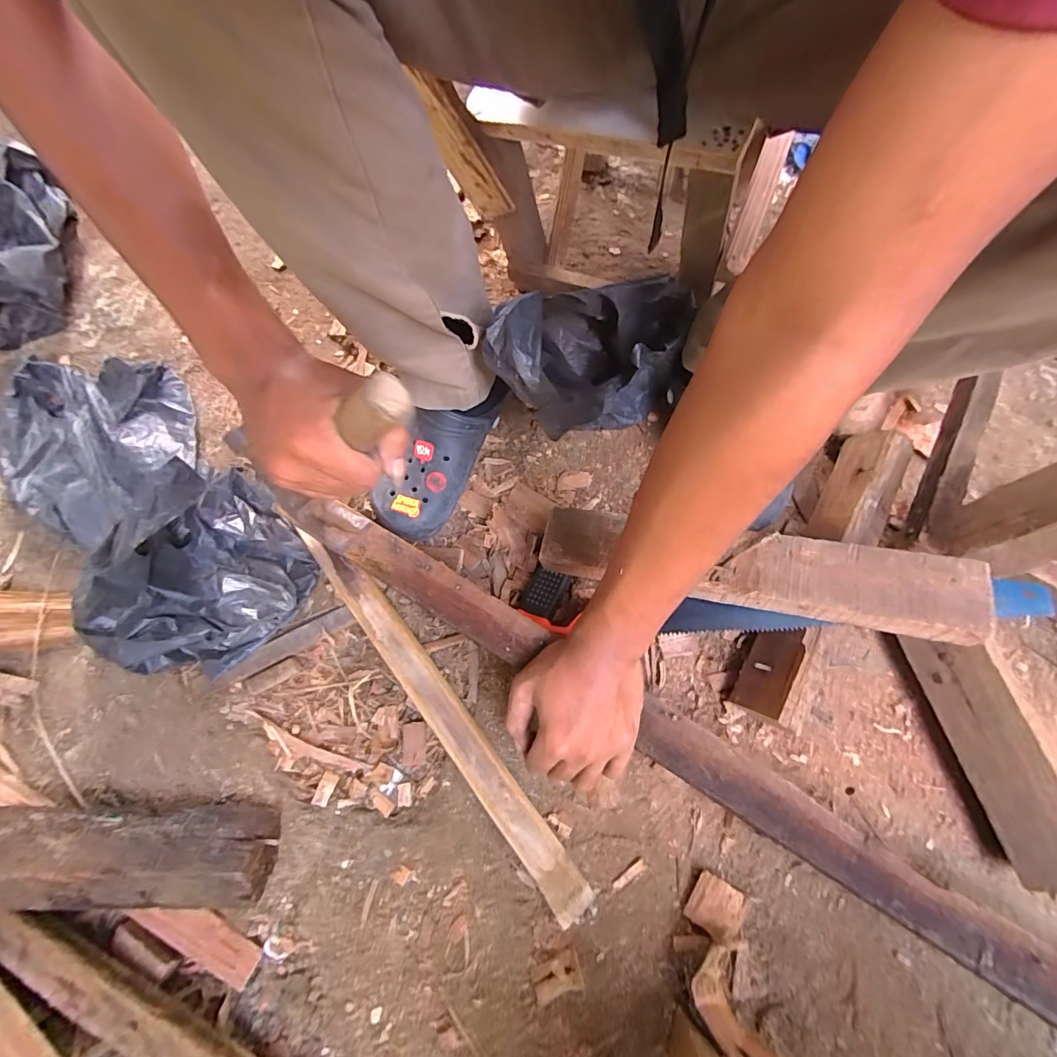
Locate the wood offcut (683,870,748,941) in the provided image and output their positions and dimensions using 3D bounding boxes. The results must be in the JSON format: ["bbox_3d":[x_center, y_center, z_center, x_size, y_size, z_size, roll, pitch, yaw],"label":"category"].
[{"bbox_3d":[0.155,0.312,0.380,0.041,0.012,0.039,29,74,11],"label":"wood offcut"}]

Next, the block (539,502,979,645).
[{"bbox_3d":[0.184,0.033,0.410,0.344,0.030,0.064,9,71,18],"label":"block"}]

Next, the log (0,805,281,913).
[{"bbox_3d":[-0.353,0.269,0.375,0.284,0.076,0.070,0,71,2],"label":"log"}]

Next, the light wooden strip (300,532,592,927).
[{"bbox_3d":[-0.088,0.159,0.439,0.040,0.016,0.419,-38,74,-11],"label":"light wooden strip"}]

